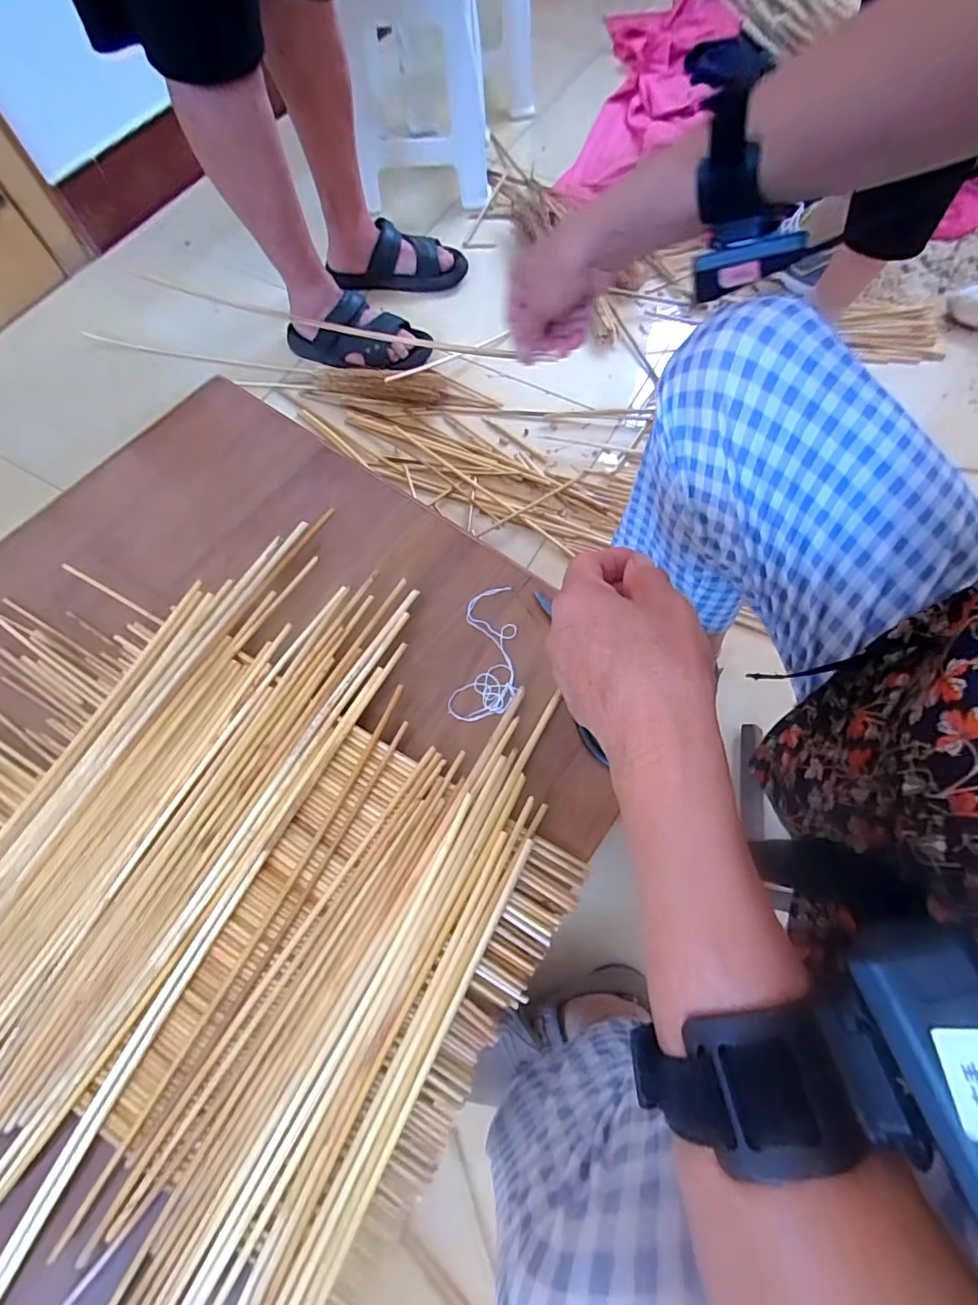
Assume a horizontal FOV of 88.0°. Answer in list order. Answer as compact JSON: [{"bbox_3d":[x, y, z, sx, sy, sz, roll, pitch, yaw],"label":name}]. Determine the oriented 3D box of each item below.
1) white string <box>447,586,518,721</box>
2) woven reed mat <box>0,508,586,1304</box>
[{"bbox_3d":[0.001,-0.001,0.474,0.058,0.007,0.134,9,67,5],"label":"white string"},{"bbox_3d":[-0.253,0.167,0.400,0.547,0.019,0.549,32,71,14],"label":"woven reed mat"}]

